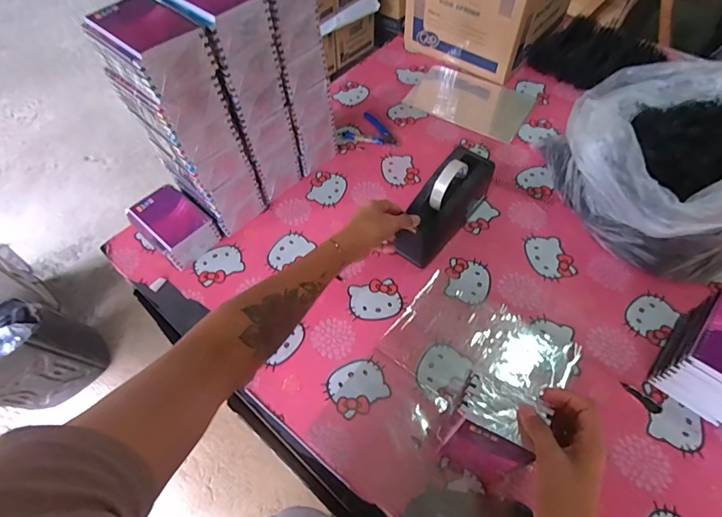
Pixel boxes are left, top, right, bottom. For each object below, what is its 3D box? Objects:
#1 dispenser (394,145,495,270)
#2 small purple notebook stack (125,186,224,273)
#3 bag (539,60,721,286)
[{"bbox_3d":[0.135,-0.094,0.673,0.072,0.120,0.205,35,64,21],"label":"dispenser"},{"bbox_3d":[-0.320,-0.058,0.691,0.133,0.066,0.099,36,65,22],"label":"small purple notebook stack"},{"bbox_3d":[0.498,-0.158,0.642,0.295,0.213,0.323,-3,57,-1],"label":"bag"}]

